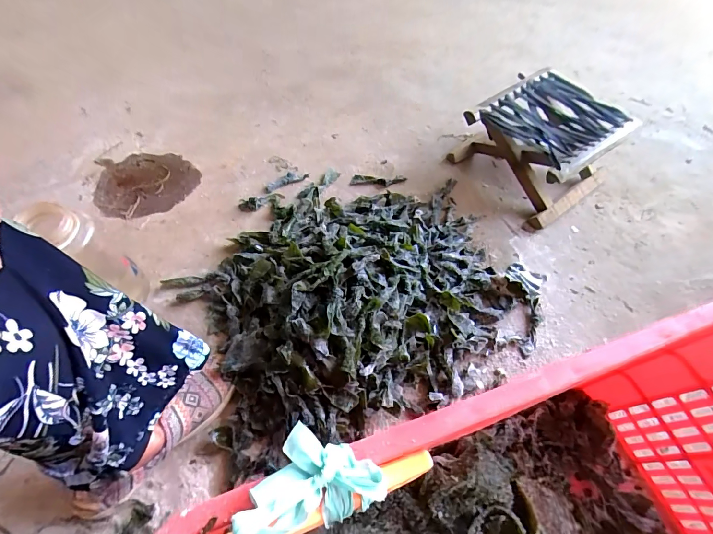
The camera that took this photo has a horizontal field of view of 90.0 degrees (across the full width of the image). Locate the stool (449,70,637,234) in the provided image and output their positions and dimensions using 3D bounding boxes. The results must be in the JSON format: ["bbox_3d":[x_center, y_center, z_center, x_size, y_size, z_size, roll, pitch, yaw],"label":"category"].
[{"bbox_3d":[0.357,-0.240,0.706,0.234,0.146,0.243,-33,67,-21],"label":"stool"}]

